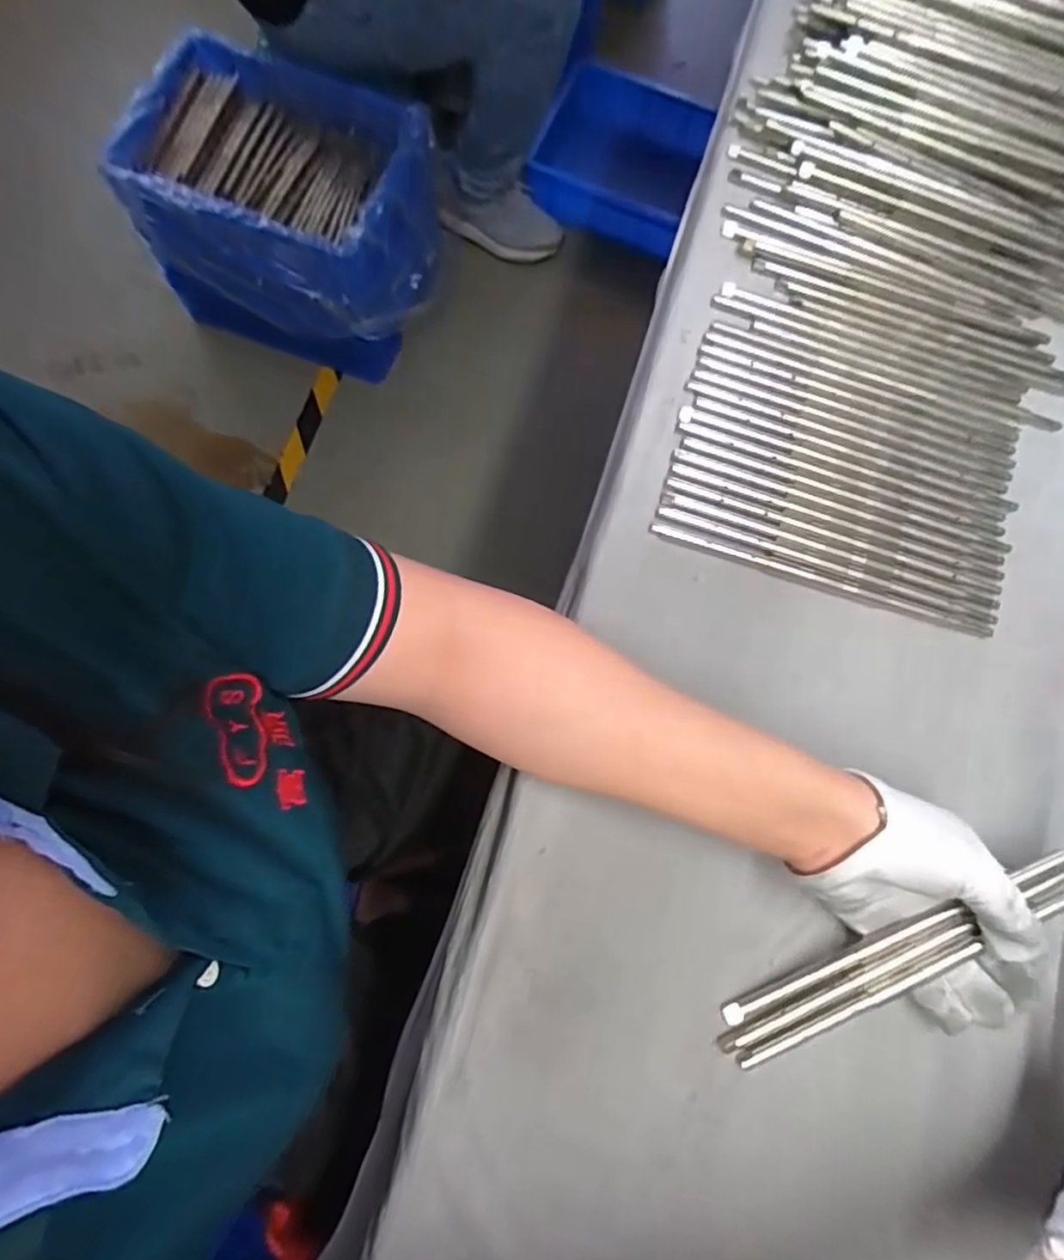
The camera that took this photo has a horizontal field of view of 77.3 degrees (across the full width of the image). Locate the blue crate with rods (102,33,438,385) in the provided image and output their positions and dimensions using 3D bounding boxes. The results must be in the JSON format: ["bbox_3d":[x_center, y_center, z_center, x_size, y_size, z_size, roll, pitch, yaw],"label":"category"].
[{"bbox_3d":[-0.378,-0.655,1.096,0.433,0.302,0.346,20,76,3],"label":"blue crate with rods"}]

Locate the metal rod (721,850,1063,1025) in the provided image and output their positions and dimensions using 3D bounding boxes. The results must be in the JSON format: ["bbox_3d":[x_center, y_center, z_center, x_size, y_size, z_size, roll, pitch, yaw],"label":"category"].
[{"bbox_3d":[0.193,0.153,0.341,0.208,0.011,0.009,-25,78,1],"label":"metal rod"}]

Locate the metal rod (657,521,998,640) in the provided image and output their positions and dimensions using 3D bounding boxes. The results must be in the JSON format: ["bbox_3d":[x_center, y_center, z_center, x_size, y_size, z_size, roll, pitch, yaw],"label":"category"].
[{"bbox_3d":[0.178,-0.029,0.410,0.215,0.004,0.010,17,76,2],"label":"metal rod"}]

